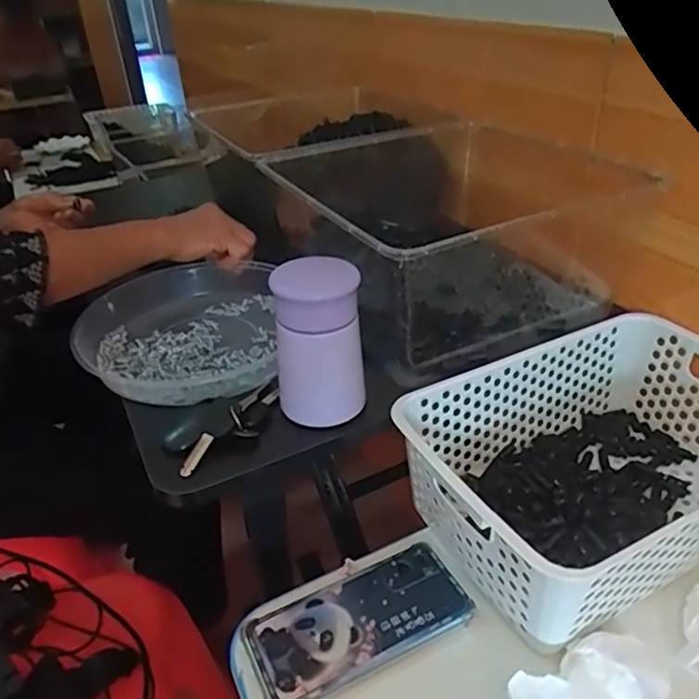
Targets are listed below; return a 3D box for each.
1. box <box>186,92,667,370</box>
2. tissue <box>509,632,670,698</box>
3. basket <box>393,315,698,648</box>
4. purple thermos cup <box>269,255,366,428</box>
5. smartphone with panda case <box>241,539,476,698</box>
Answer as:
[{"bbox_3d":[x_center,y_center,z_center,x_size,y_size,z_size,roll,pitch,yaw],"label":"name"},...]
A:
[{"bbox_3d":[0.105,-0.134,0.686,0.283,0.159,0.345,-16,36,-18],"label":"box"},{"bbox_3d":[0.151,0.213,0.390,0.097,0.034,0.052,-2,34,1],"label":"tissue"},{"bbox_3d":[0.213,0.092,0.511,0.302,0.112,0.202,-20,37,-24],"label":"basket"},{"bbox_3d":[-0.025,-0.005,0.489,0.069,0.121,0.059,-7,34,-5],"label":"purple thermos cup"},{"bbox_3d":[0.007,0.199,0.451,0.162,0.008,0.078,-18,37,-21],"label":"smartphone with panda case"}]

